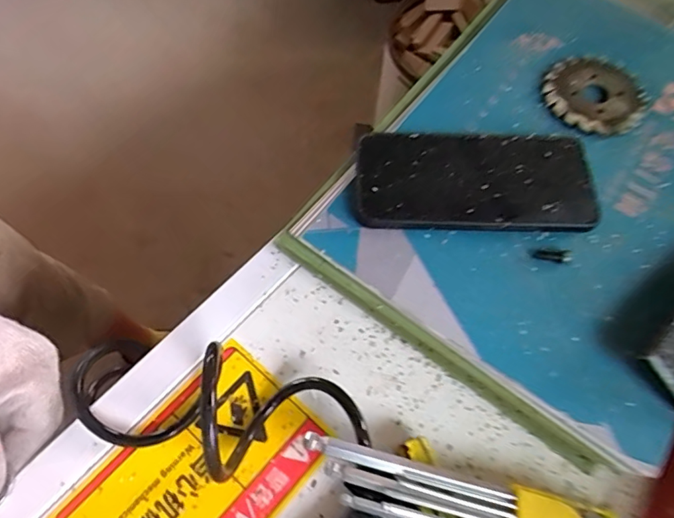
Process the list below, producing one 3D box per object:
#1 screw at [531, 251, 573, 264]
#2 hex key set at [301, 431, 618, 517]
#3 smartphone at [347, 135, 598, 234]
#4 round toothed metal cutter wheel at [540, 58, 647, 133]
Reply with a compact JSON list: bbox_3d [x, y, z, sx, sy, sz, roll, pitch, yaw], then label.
[{"bbox_3d":[0.144,-0.002,0.346,0.025,0.004,0.008,8,63,3],"label":"screw"},{"bbox_3d":[0.077,0.148,0.292,0.201,0.039,0.055,15,64,6],"label":"hex key set"},{"bbox_3d":[0.096,-0.055,0.364,0.165,0.014,0.074,1,63,-1],"label":"smartphone"},{"bbox_3d":[0.208,-0.133,0.416,0.078,0.010,0.073,1,63,-1],"label":"round toothed metal cutter wheel"}]

